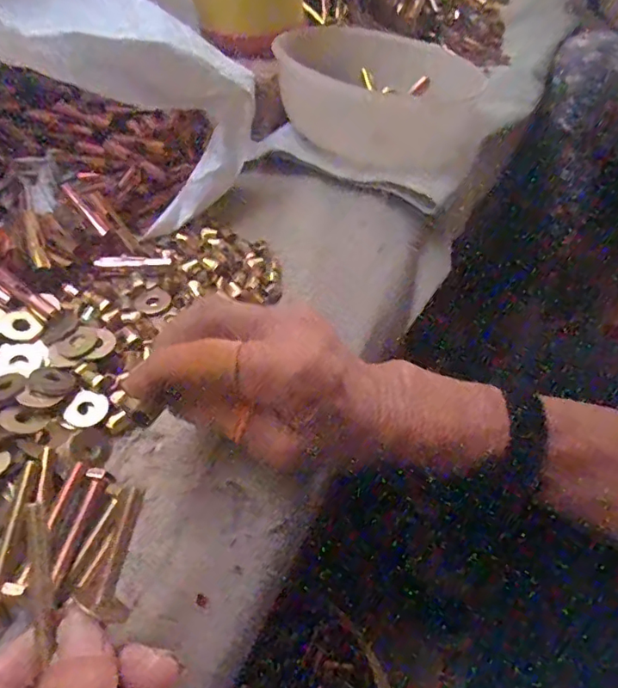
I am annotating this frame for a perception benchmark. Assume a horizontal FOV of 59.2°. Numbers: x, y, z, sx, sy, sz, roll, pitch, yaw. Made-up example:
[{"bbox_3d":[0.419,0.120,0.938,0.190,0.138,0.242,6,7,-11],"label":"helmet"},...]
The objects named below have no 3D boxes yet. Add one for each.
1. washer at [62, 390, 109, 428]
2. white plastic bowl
[{"bbox_3d":[-0.112,0.033,0.275,0.018,0.004,0.021,34,57,-6],"label":"washer"},{"bbox_3d":[0.059,-0.192,0.417,0.135,0.067,0.127,2,49,-3],"label":"white plastic bowl"}]

